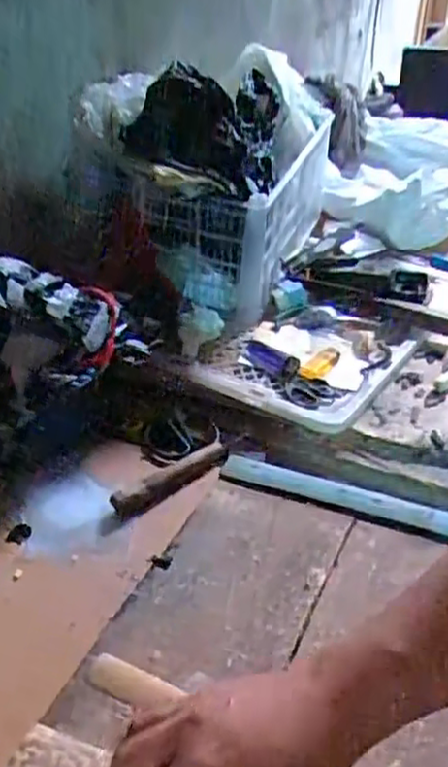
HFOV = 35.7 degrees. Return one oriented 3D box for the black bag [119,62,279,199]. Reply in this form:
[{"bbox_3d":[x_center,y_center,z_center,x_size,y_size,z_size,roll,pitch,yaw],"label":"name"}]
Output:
[{"bbox_3d":[-0.027,-0.335,0.919,0.190,0.137,0.161,0,36,-1],"label":"black bag"}]

